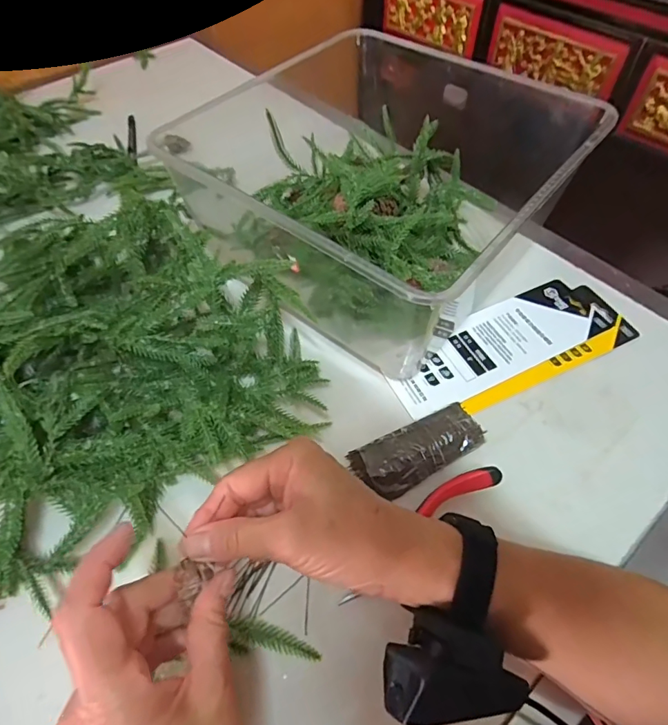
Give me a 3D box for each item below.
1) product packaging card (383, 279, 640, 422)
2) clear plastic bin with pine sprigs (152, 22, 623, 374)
[{"bbox_3d":[0.165,-0.016,0.434,0.236,0.004,0.090,-22,59,-14],"label":"product packaging card"},{"bbox_3d":[0.046,-0.174,0.459,0.317,0.139,0.271,33,62,20],"label":"clear plastic bin with pine sprigs"}]

